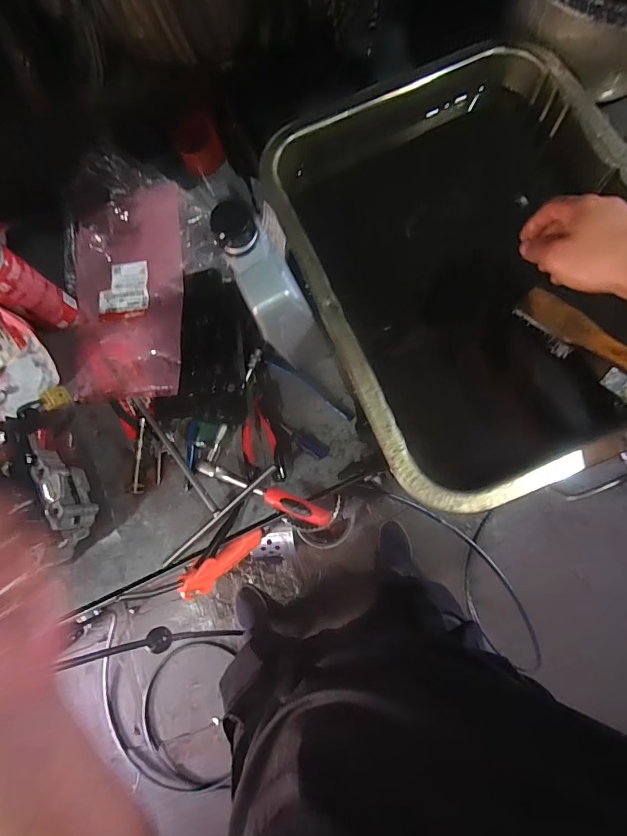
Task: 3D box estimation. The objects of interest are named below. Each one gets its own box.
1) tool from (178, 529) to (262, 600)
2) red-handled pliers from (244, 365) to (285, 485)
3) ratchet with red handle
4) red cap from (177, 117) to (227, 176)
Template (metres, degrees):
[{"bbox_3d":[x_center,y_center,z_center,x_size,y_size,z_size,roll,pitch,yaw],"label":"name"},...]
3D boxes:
[{"bbox_3d":[-0.113,0.186,0.551,0.024,0.141,0.035,-43,79,33],"label":"tool"},{"bbox_3d":[-0.077,0.006,0.578,0.049,0.027,0.161,-11,80,4],"label":"red-handled pliers"},{"bbox_3d":[-0.066,0.095,0.550,0.191,0.027,0.023,19,86,21],"label":"ratchet with red handle"},{"bbox_3d":[-0.174,-0.421,0.666,0.063,0.041,0.058,-1,81,5],"label":"red cap"}]

